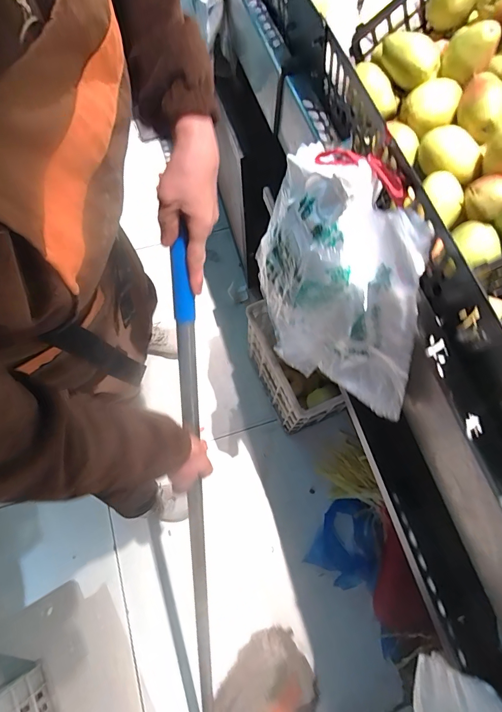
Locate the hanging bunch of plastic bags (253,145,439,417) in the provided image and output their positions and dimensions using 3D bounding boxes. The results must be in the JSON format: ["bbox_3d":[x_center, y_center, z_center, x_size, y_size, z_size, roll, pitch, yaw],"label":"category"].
[{"bbox_3d":[0.117,-0.117,0.577,0.140,0.286,0.422,-10,68,-6],"label":"hanging bunch of plastic bags"}]

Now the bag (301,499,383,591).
[{"bbox_3d":[0.287,0.544,1.069,0.186,0.021,0.220,25,83,20],"label":"bag"}]

